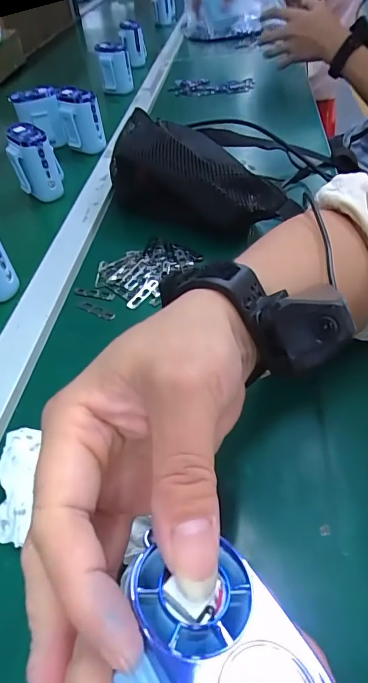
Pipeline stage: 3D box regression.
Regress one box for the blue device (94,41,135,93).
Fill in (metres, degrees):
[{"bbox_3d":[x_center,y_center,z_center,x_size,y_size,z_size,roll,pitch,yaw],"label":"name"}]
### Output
[{"bbox_3d":[-0.146,-0.583,0.873,0.069,0.080,0.083,-8,47,-3],"label":"blue device"}]

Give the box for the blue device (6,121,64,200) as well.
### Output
[{"bbox_3d":[-0.196,-0.239,0.549,0.064,0.093,0.048,9,48,12],"label":"blue device"}]

